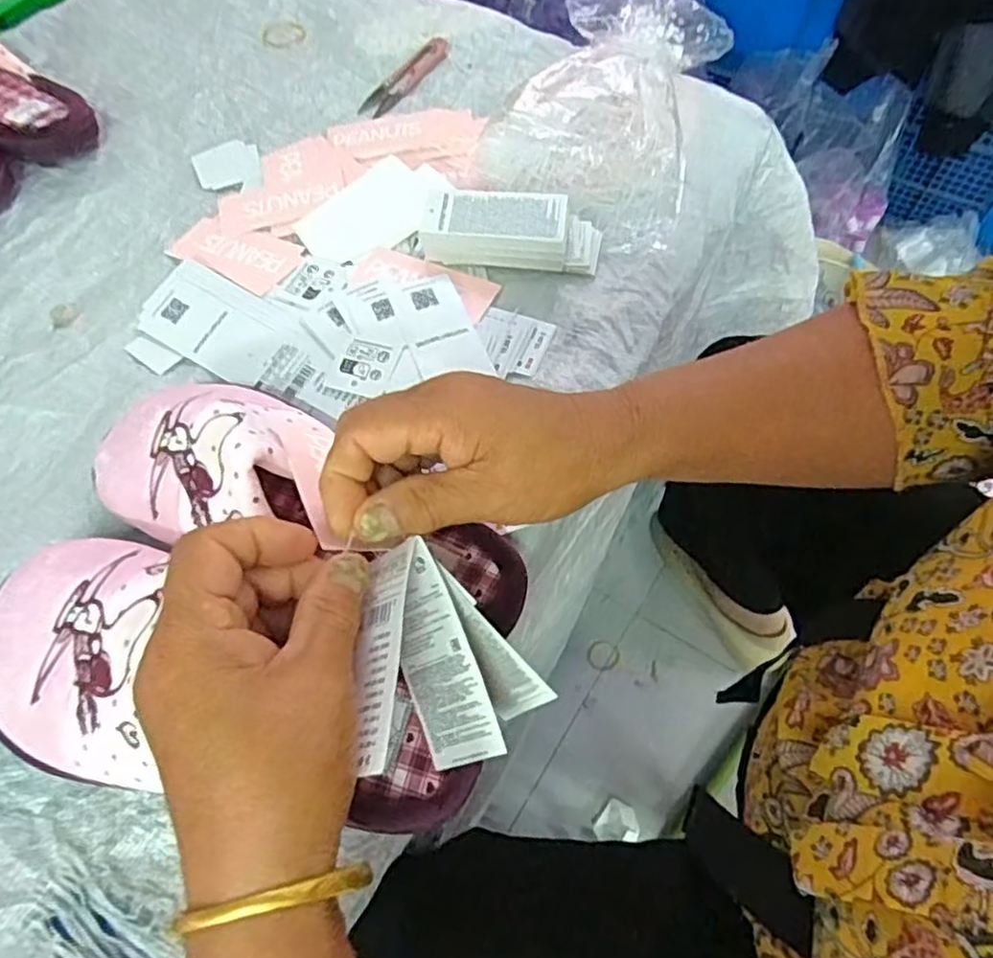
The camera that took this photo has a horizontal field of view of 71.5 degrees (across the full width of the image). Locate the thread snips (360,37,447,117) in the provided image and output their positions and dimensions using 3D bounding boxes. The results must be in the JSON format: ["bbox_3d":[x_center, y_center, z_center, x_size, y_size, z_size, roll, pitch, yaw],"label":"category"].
[{"bbox_3d":[-0.079,-0.344,0.590,0.030,0.017,0.101,30,66,18],"label":"thread snips"}]

